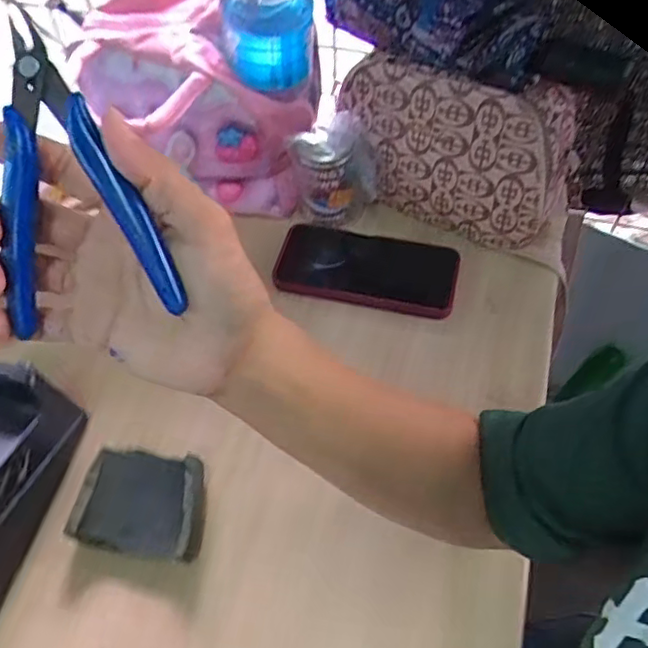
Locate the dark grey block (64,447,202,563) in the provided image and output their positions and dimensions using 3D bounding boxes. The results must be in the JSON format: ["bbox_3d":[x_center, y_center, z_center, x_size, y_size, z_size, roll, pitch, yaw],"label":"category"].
[{"bbox_3d":[-0.128,0.128,0.452,0.092,0.029,0.067,8,56,7],"label":"dark grey block"}]

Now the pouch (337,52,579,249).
[{"bbox_3d":[0.116,-0.159,0.572,0.193,0.142,0.048,21,47,18],"label":"pouch"}]

